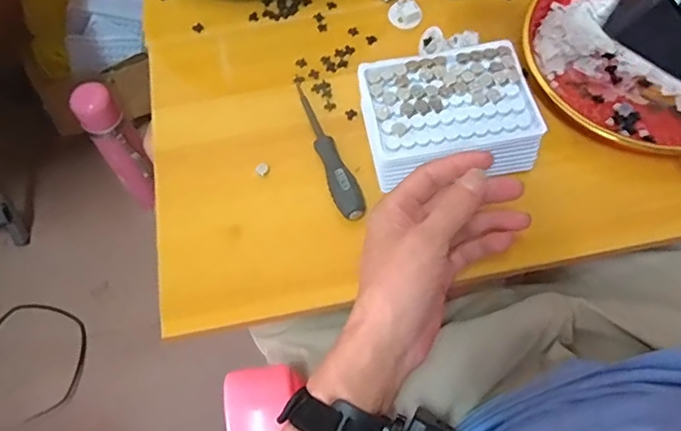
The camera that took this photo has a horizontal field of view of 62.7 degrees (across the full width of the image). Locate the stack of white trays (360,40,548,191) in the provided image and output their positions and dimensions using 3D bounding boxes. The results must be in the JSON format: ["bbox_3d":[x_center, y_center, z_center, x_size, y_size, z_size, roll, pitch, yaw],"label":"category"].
[{"bbox_3d":[0.088,-0.078,0.464,0.132,0.051,0.114,-11,63,-3],"label":"stack of white trays"}]

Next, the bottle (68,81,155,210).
[{"bbox_3d":[-0.346,-0.104,0.898,0.063,0.247,0.070,-38,68,-15],"label":"bottle"}]

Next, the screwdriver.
[{"bbox_3d":[-0.008,-0.059,0.481,0.025,0.023,0.149,-16,64,-6],"label":"screwdriver"}]

